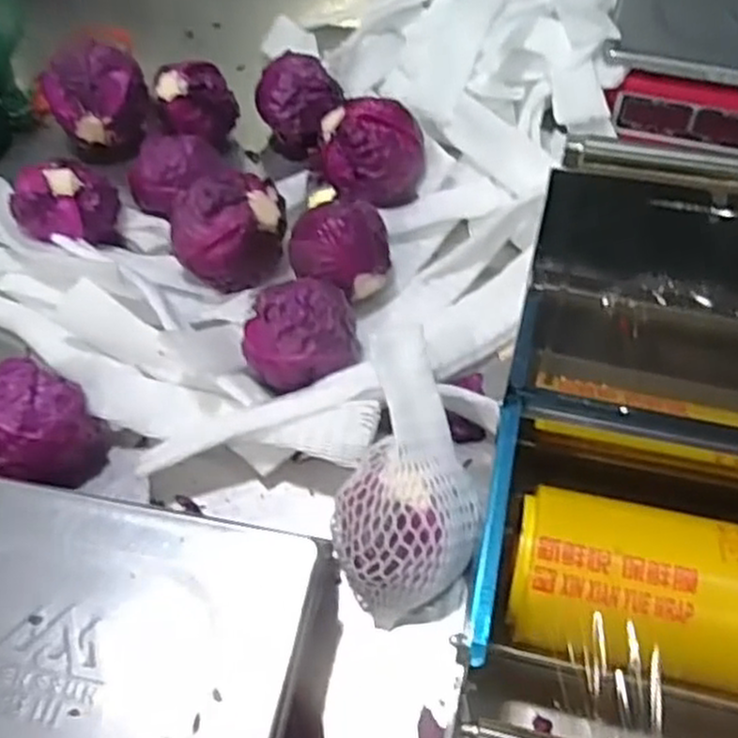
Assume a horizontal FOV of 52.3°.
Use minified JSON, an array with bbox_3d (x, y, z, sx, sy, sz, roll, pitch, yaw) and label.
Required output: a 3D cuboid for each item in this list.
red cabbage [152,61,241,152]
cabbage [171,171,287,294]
[{"bbox_3d":[-0.194,-0.299,0.846,0.073,0.080,0.078,-1,57,2],"label":"red cabbage"},{"bbox_3d":[-0.134,-0.131,0.731,0.113,0.092,0.086,-16,58,-8],"label":"cabbage"}]

